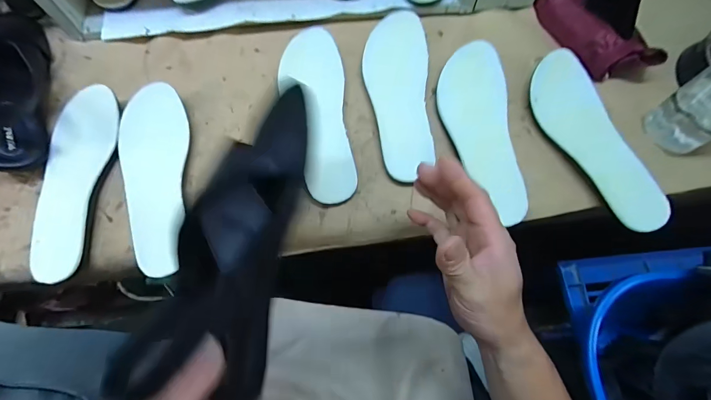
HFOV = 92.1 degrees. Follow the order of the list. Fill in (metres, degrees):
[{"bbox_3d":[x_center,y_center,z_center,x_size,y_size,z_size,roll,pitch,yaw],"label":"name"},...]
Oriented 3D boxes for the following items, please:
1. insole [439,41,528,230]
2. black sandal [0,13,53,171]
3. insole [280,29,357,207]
[{"bbox_3d":[0.152,-0.089,0.424,0.083,0.012,0.233,-3,72,6],"label":"insole"},{"bbox_3d":[-0.444,-0.158,0.423,0.083,0.071,0.239,-23,72,-7],"label":"black sandal"},{"bbox_3d":[-0.049,-0.113,0.444,0.080,0.022,0.242,-10,71,-3],"label":"insole"}]

